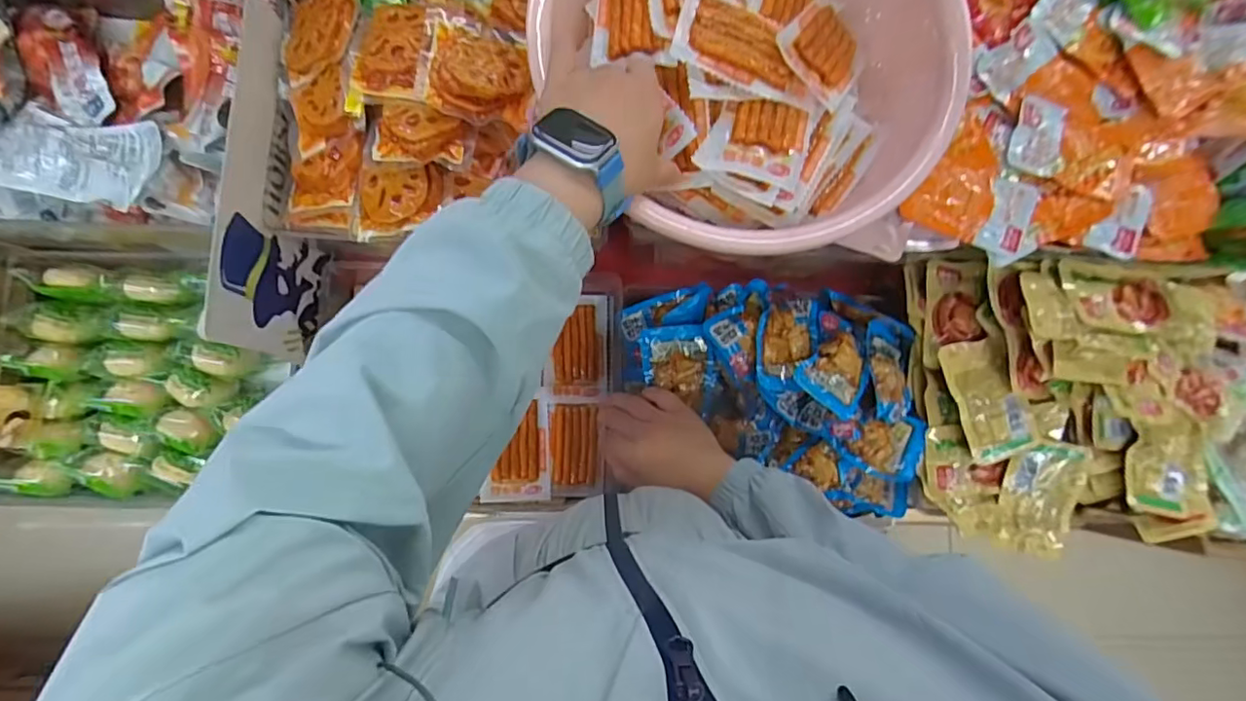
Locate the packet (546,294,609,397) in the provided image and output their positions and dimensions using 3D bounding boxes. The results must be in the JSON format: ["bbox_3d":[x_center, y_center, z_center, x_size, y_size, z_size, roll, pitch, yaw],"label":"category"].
[{"bbox_3d":[-0.046,-0.006,0.625,0.059,0.012,0.113,1,83,-3],"label":"packet"}]

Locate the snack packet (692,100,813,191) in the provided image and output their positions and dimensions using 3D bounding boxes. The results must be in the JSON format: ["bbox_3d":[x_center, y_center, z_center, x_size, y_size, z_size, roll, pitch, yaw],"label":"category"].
[{"bbox_3d":[0.102,-0.163,0.435,0.078,0.015,0.068,14,83,-1],"label":"snack packet"}]

